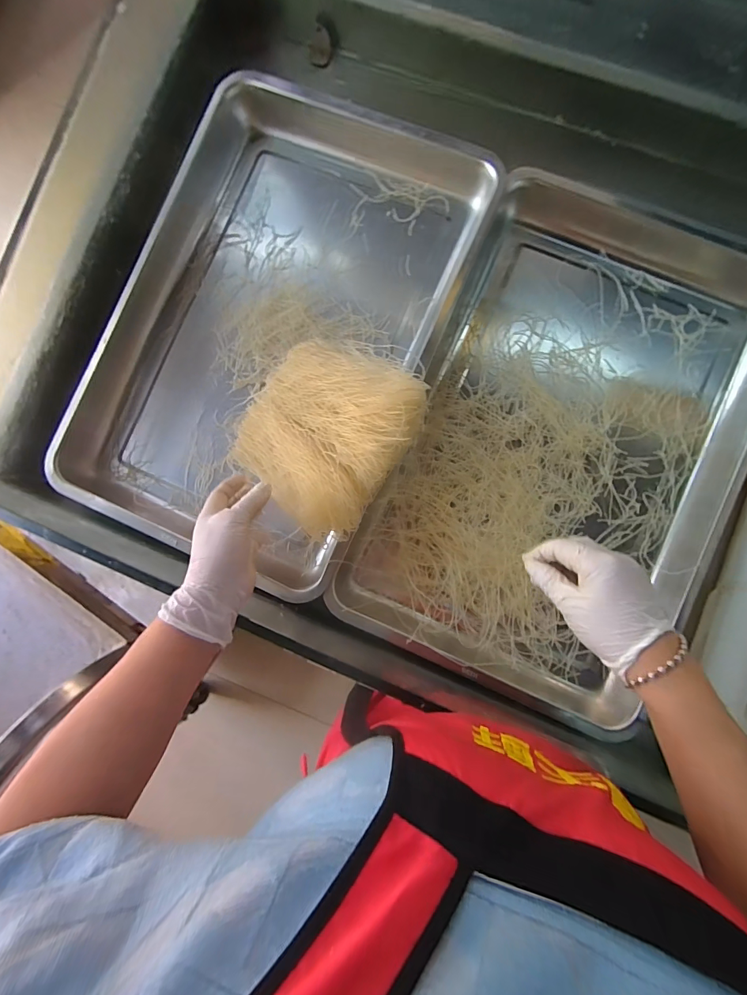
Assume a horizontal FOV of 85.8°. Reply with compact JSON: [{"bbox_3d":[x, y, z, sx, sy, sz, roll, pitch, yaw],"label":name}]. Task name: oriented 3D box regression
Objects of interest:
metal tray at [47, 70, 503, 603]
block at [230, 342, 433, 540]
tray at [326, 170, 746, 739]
[{"bbox_3d":[-0.128,-0.209,0.515,0.407,0.072,0.608,22,91,7],"label":"metal tray"},{"bbox_3d":[-0.058,-0.081,0.460,0.203,0.041,0.201,36,91,32],"label":"block"},{"bbox_3d":[0.238,-0.079,0.491,0.373,0.078,0.621,24,88,5],"label":"tray"}]

